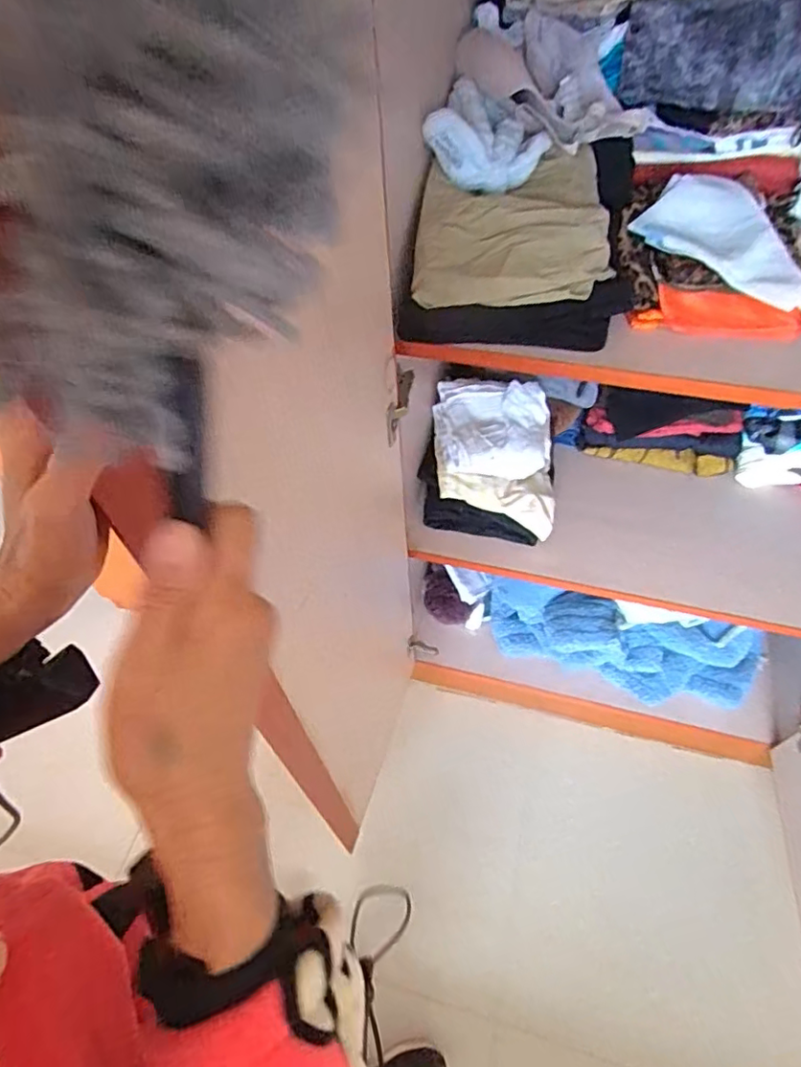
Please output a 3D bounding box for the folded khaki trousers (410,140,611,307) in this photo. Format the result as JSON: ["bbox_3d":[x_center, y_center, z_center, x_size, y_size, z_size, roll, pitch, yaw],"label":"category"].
[{"bbox_3d":[0.129,-0.361,0.675,0.207,0.054,0.252,6,54,7],"label":"folded khaki trousers"}]

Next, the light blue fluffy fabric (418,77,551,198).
[{"bbox_3d":[0.110,-0.479,0.698,0.132,0.073,0.159,14,55,12],"label":"light blue fluffy fabric"}]

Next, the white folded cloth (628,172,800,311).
[{"bbox_3d":[0.414,-0.360,0.698,0.229,0.040,0.166,37,63,26],"label":"white folded cloth"}]

